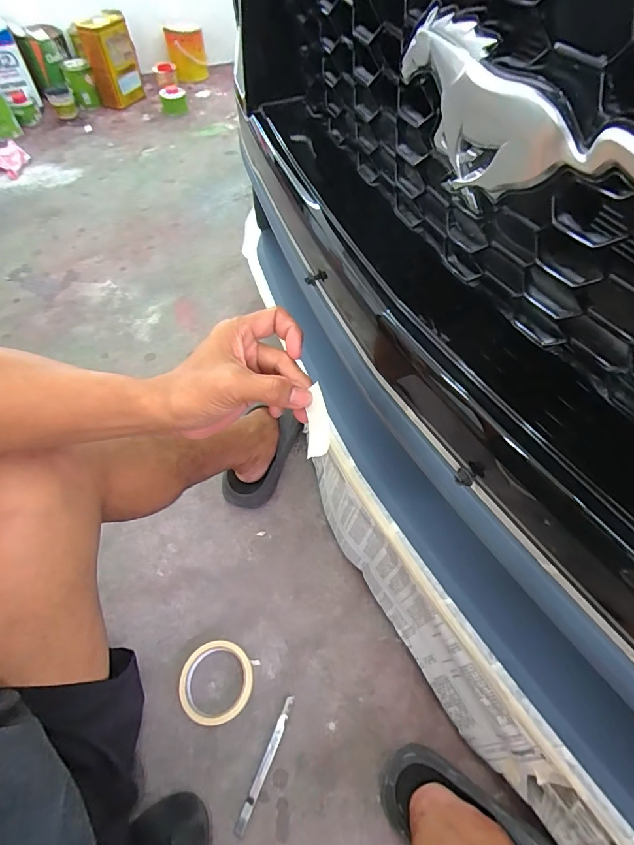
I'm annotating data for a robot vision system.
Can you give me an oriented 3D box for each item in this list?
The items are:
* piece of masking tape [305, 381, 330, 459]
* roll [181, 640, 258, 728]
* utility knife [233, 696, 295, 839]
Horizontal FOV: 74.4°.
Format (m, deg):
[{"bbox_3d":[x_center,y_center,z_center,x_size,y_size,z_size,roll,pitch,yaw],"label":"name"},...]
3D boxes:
[{"bbox_3d":[0.001,0.000,0.311,0.016,0.014,0.057,0,60,-1],"label":"piece of masking tape"},{"bbox_3d":[-0.135,0.351,0.566,0.098,0.019,0.096,0,57,-1],"label":"roll"},{"bbox_3d":[-0.064,0.430,0.528,0.013,0.008,0.148,21,59,12],"label":"utility knife"}]

